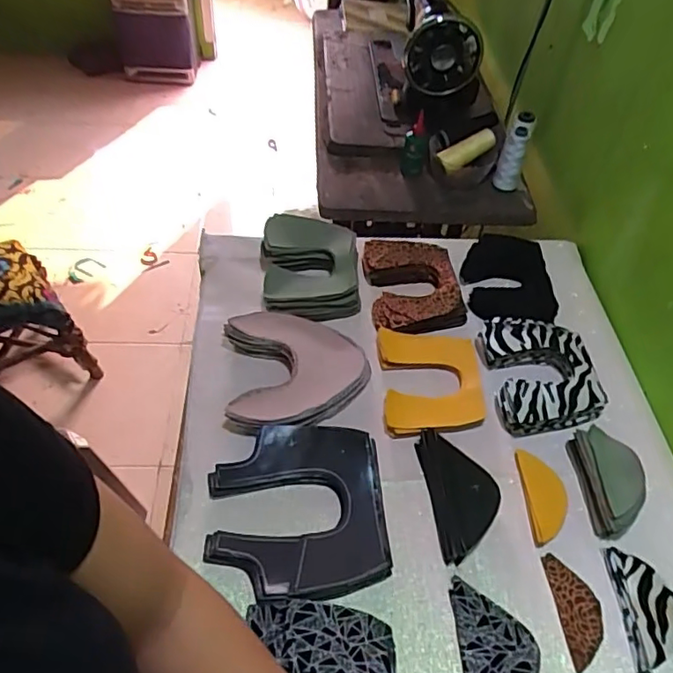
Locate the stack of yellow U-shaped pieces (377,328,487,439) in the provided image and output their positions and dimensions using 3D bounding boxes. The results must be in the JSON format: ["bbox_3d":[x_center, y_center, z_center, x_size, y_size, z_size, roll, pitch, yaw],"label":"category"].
[{"bbox_3d":[0.119,0.050,0.732,0.121,0.019,0.157,1,50,-4],"label":"stack of yellow U-shaped pieces"}]

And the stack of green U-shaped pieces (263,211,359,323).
[{"bbox_3d":[-0.037,-0.105,0.837,0.135,0.057,0.181,-3,50,-7],"label":"stack of green U-shaped pieces"}]

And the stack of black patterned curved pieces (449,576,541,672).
[{"bbox_3d":[0.153,0.305,0.538,0.072,0.014,0.144,0,50,-5],"label":"stack of black patterned curved pieces"}]

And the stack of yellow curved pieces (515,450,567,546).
[{"bbox_3d":[0.236,0.181,0.650,0.049,0.008,0.110,3,50,-2],"label":"stack of yellow curved pieces"}]

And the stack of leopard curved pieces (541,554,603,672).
[{"bbox_3d":[0.244,0.275,0.581,0.045,0.004,0.103,-2,50,-7],"label":"stack of leopard curved pieces"}]

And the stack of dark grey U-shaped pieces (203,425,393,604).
[{"bbox_3d":[-0.042,0.182,0.614,0.182,0.039,0.183,-1,50,-6],"label":"stack of dark grey U-shaped pieces"}]

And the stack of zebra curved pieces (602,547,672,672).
[{"bbox_3d":[0.311,0.270,0.578,0.055,0.018,0.111,1,50,-4],"label":"stack of zebra curved pieces"}]

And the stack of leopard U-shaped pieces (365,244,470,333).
[{"bbox_3d":[0.113,-0.075,0.844,0.132,0.026,0.166,-2,50,-7],"label":"stack of leopard U-shaped pieces"}]

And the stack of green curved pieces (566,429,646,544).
[{"bbox_3d":[0.306,0.161,0.650,0.048,0.057,0.119,2,50,-3],"label":"stack of green curved pieces"}]

